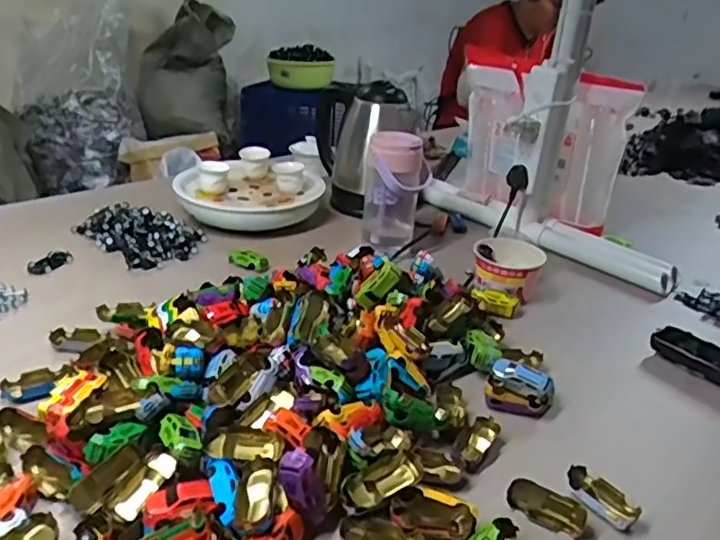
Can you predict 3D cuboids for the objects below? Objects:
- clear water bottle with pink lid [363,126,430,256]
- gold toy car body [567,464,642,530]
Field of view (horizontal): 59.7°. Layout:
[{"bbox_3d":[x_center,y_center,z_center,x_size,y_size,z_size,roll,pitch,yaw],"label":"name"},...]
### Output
[{"bbox_3d":[0.054,-0.103,0.942,0.097,0.191,0.073,4,26,0],"label":"clear water bottle with pink lid"},{"bbox_3d":[0.207,0.195,0.540,0.027,0.016,0.062,-19,34,-39],"label":"gold toy car body"}]

